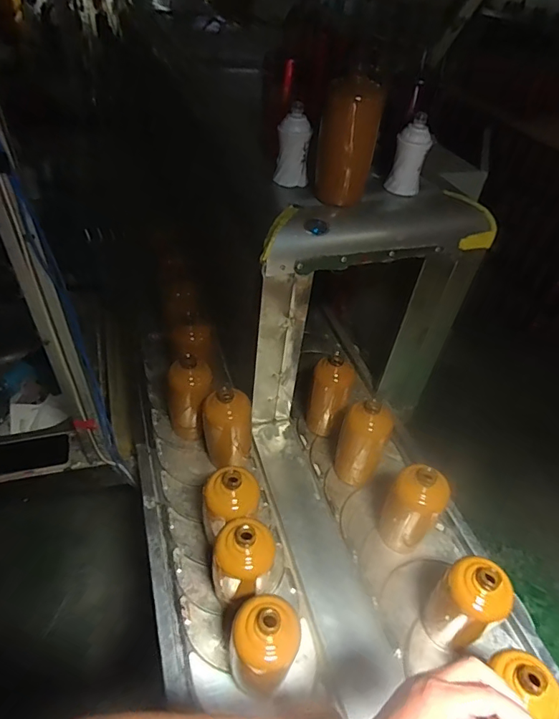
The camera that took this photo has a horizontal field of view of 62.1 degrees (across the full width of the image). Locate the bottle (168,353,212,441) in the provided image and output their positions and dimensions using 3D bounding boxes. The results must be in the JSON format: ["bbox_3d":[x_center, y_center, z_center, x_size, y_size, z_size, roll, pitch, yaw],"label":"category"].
[{"bbox_3d":[-0.170,0.068,0.885,0.077,0.175,0.073,-6,47,-13],"label":"bottle"}]

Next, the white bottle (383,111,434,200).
[{"bbox_3d":[0.208,-0.328,0.755,0.052,0.112,0.047,35,51,24],"label":"white bottle"}]

